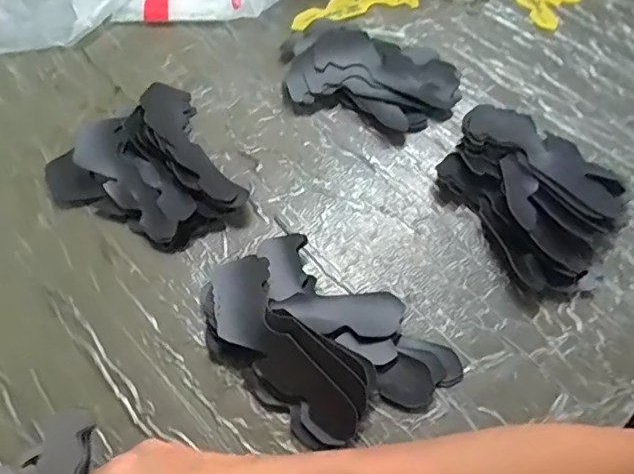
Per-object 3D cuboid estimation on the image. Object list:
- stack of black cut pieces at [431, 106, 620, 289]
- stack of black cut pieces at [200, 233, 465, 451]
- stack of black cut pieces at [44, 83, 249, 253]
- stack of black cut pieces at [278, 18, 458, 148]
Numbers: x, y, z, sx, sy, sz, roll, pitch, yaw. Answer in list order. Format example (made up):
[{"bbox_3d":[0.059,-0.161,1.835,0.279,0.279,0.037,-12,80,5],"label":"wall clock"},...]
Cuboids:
[{"bbox_3d":[0.180,-0.044,0.490,0.127,0.028,0.158,-36,66,-19],"label":"stack of black cut pieces"},{"bbox_3d":[0.003,0.075,0.425,0.173,0.037,0.121,39,67,20],"label":"stack of black cut pieces"},{"bbox_3d":[-0.143,-0.061,0.512,0.156,0.034,0.150,40,67,20],"label":"stack of black cut pieces"},{"bbox_3d":[0.049,-0.164,0.565,0.179,0.035,0.118,24,62,13],"label":"stack of black cut pieces"}]

